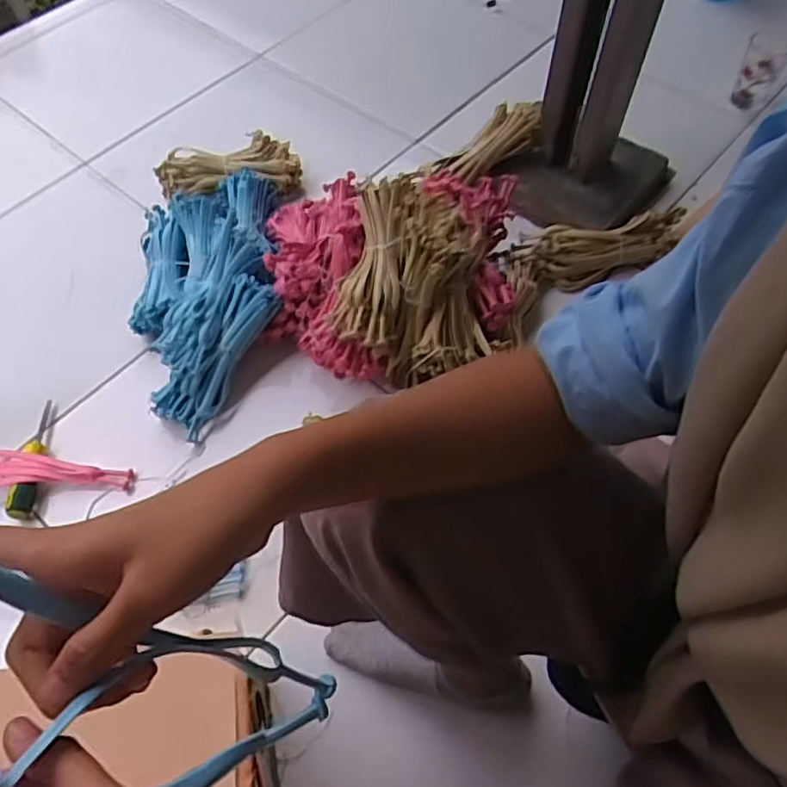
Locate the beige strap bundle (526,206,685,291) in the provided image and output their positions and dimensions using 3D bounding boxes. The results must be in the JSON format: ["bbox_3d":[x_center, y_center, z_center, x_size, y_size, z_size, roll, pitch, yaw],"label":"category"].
[{"bbox_3d":[0.297,-0.204,0.925,0.227,0.053,0.069,-11,59,-4],"label":"beige strap bundle"}]

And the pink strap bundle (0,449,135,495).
[{"bbox_3d":[-0.420,0.097,0.810,0.198,0.035,0.059,-3,59,1],"label":"pink strap bundle"}]

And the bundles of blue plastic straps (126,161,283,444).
[{"bbox_3d":[-0.256,-0.150,0.901,0.205,0.090,0.396,-11,59,-4],"label":"bundles of blue plastic straps"}]

